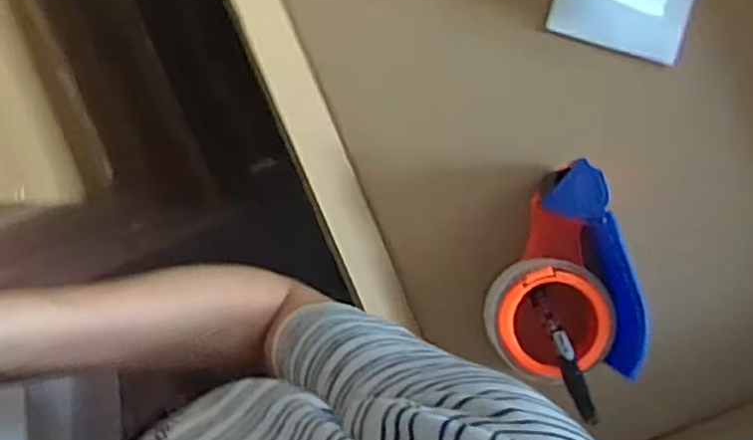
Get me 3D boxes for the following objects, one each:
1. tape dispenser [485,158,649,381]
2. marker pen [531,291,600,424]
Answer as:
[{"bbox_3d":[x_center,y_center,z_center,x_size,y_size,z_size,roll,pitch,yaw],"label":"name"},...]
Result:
[{"bbox_3d":[0.127,0.039,0.507,0.097,0.076,0.149,-8,91,2],"label":"tape dispenser"},{"bbox_3d":[0.127,0.089,0.479,0.012,0.109,0.011,-16,135,3],"label":"marker pen"}]

